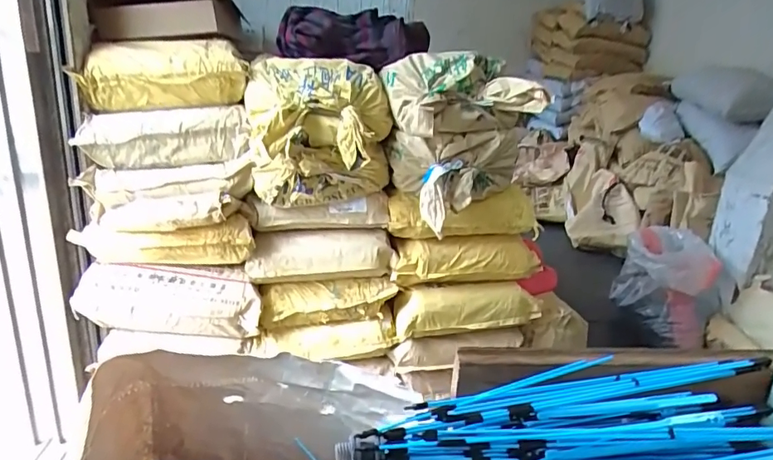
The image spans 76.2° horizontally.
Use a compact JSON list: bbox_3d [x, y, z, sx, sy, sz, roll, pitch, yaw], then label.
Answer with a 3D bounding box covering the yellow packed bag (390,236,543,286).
[{"bbox_3d":[0.230,0.091,1.404,0.418,0.128,0.094,4,17,0],"label":"yellow packed bag"}]

